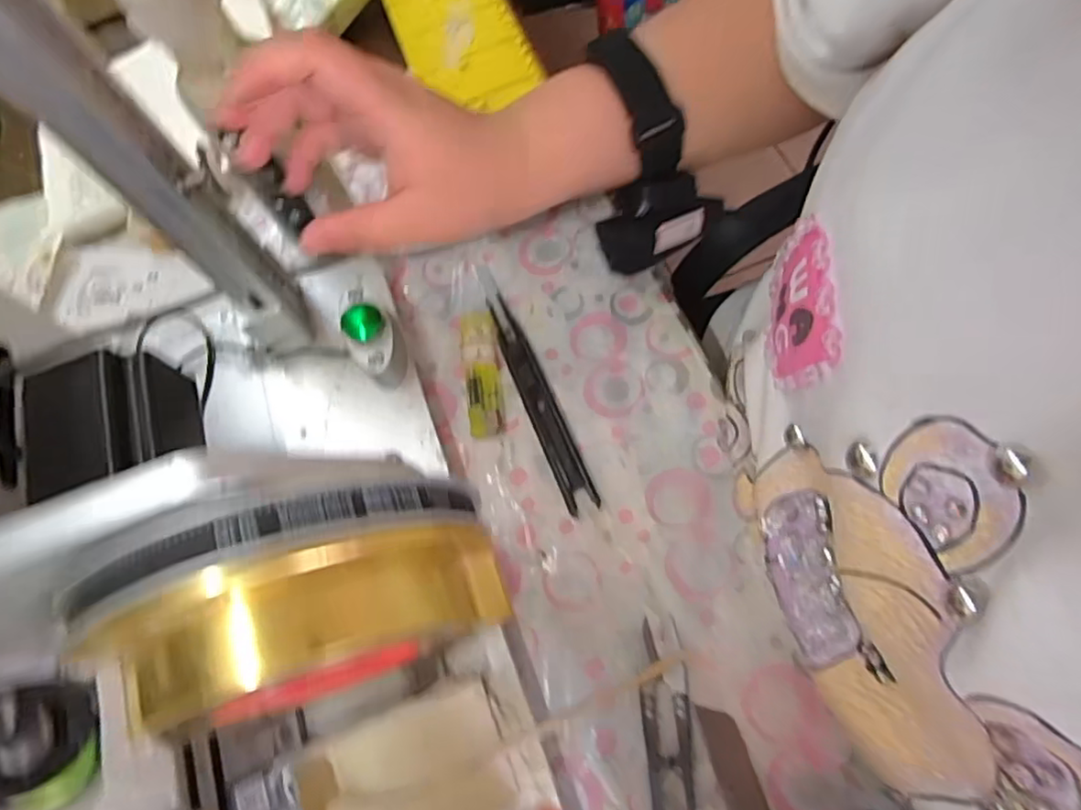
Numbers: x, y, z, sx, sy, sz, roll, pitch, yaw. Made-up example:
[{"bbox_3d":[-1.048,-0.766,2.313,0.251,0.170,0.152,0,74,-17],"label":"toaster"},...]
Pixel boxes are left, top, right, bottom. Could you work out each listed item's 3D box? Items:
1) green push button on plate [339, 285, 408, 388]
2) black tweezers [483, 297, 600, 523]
[{"bbox_3d":[-0.093,-0.037,0.356,0.028,0.034,0.048,-29,68,-5],"label":"green push button on plate"},{"bbox_3d":[-0.002,-0.004,0.370,0.019,0.006,0.140,-23,68,-2],"label":"black tweezers"}]

